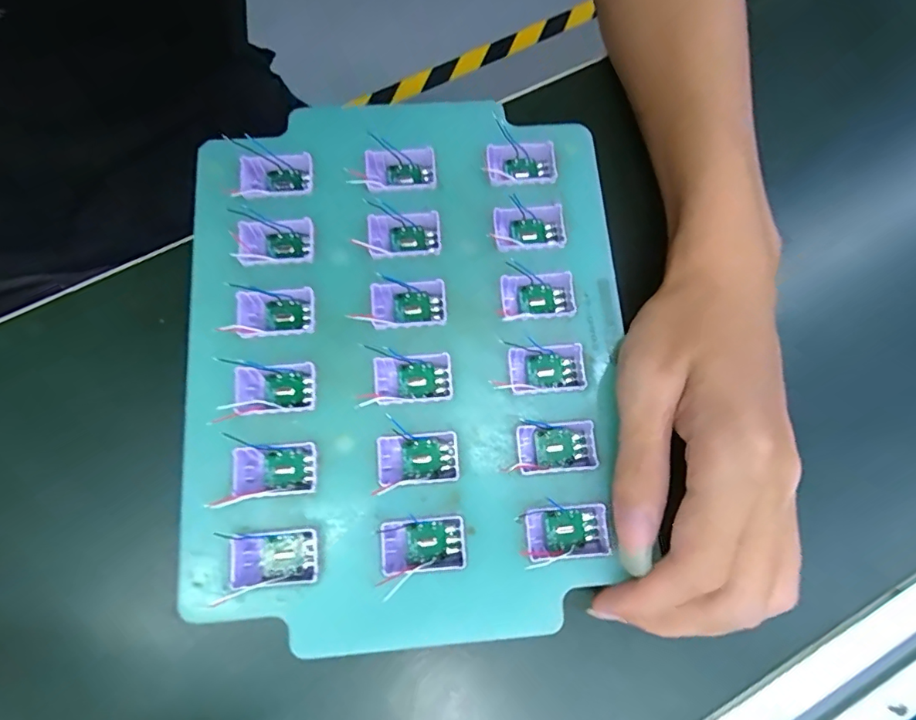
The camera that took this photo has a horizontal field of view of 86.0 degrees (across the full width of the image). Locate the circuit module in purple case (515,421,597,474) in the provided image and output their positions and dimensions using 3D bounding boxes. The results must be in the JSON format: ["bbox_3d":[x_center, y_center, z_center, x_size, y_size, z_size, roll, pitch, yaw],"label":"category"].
[{"bbox_3d":[0.040,0.036,0.199,0.032,0.010,0.019,-4,76,-2],"label":"circuit module in purple case"}]

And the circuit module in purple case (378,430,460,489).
[{"bbox_3d":[-0.016,0.039,0.196,0.031,0.011,0.019,-5,76,-3],"label":"circuit module in purple case"}]

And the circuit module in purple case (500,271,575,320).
[{"bbox_3d":[0.034,-0.026,0.214,0.031,0.015,0.019,-5,76,-2],"label":"circuit module in purple case"}]

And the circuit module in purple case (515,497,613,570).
[{"bbox_3d":[0.042,0.067,0.192,0.035,0.010,0.021,-5,76,-2],"label":"circuit module in purple case"}]

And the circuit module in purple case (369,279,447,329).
[{"bbox_3d":[-0.021,-0.023,0.211,0.031,0.012,0.020,-1,76,-1],"label":"circuit module in purple case"}]

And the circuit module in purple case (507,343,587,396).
[{"bbox_3d":[0.037,0.004,0.205,0.032,0.013,0.020,-6,76,-3],"label":"circuit module in purple case"}]

